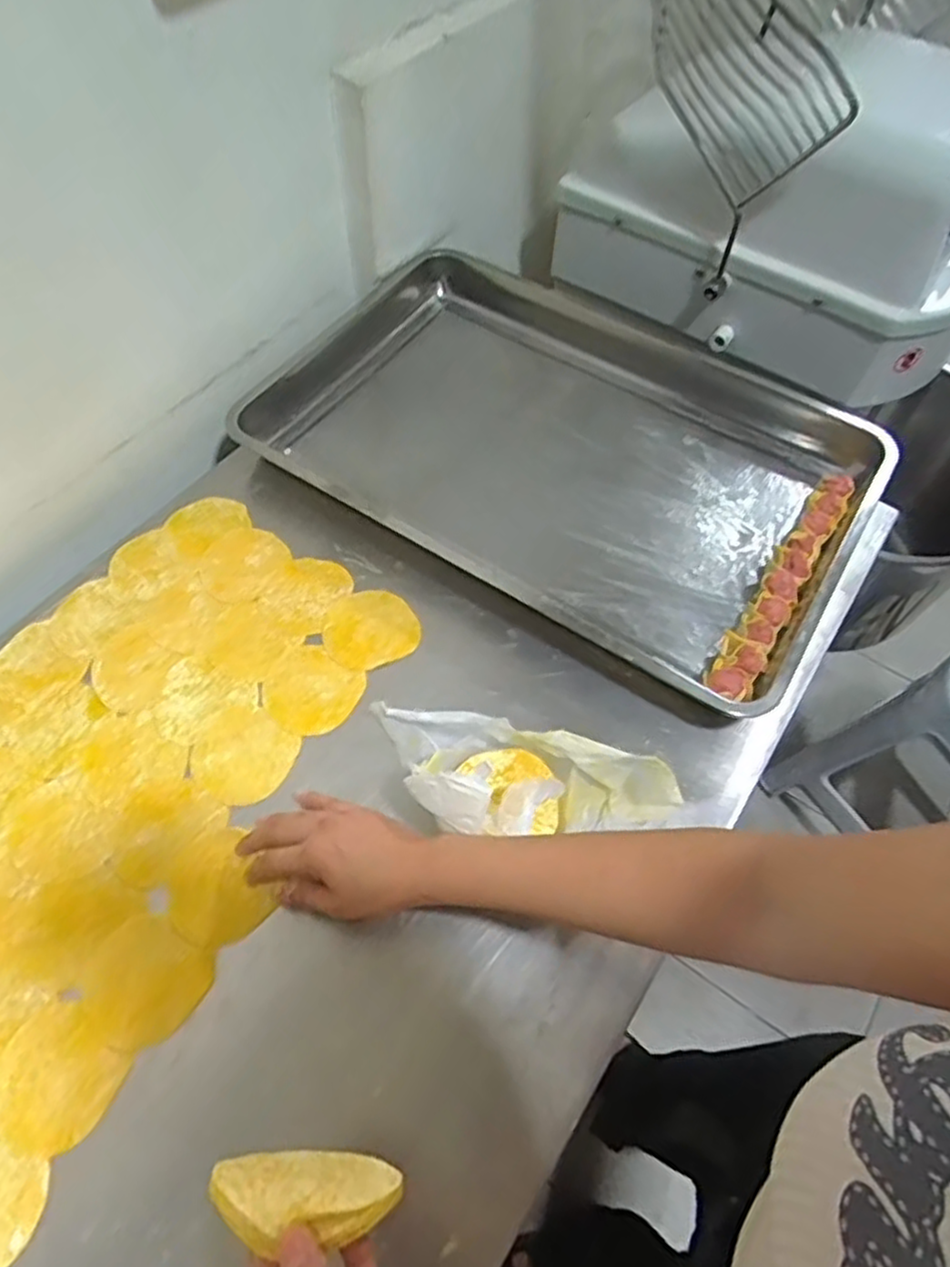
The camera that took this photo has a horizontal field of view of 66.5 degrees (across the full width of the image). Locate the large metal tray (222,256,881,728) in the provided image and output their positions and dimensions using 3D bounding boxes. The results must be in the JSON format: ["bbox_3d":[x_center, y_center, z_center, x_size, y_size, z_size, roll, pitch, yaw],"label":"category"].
[{"bbox_3d":[0.083,-0.196,0.770,0.614,0.059,0.395,31,62,16],"label":"large metal tray"}]

